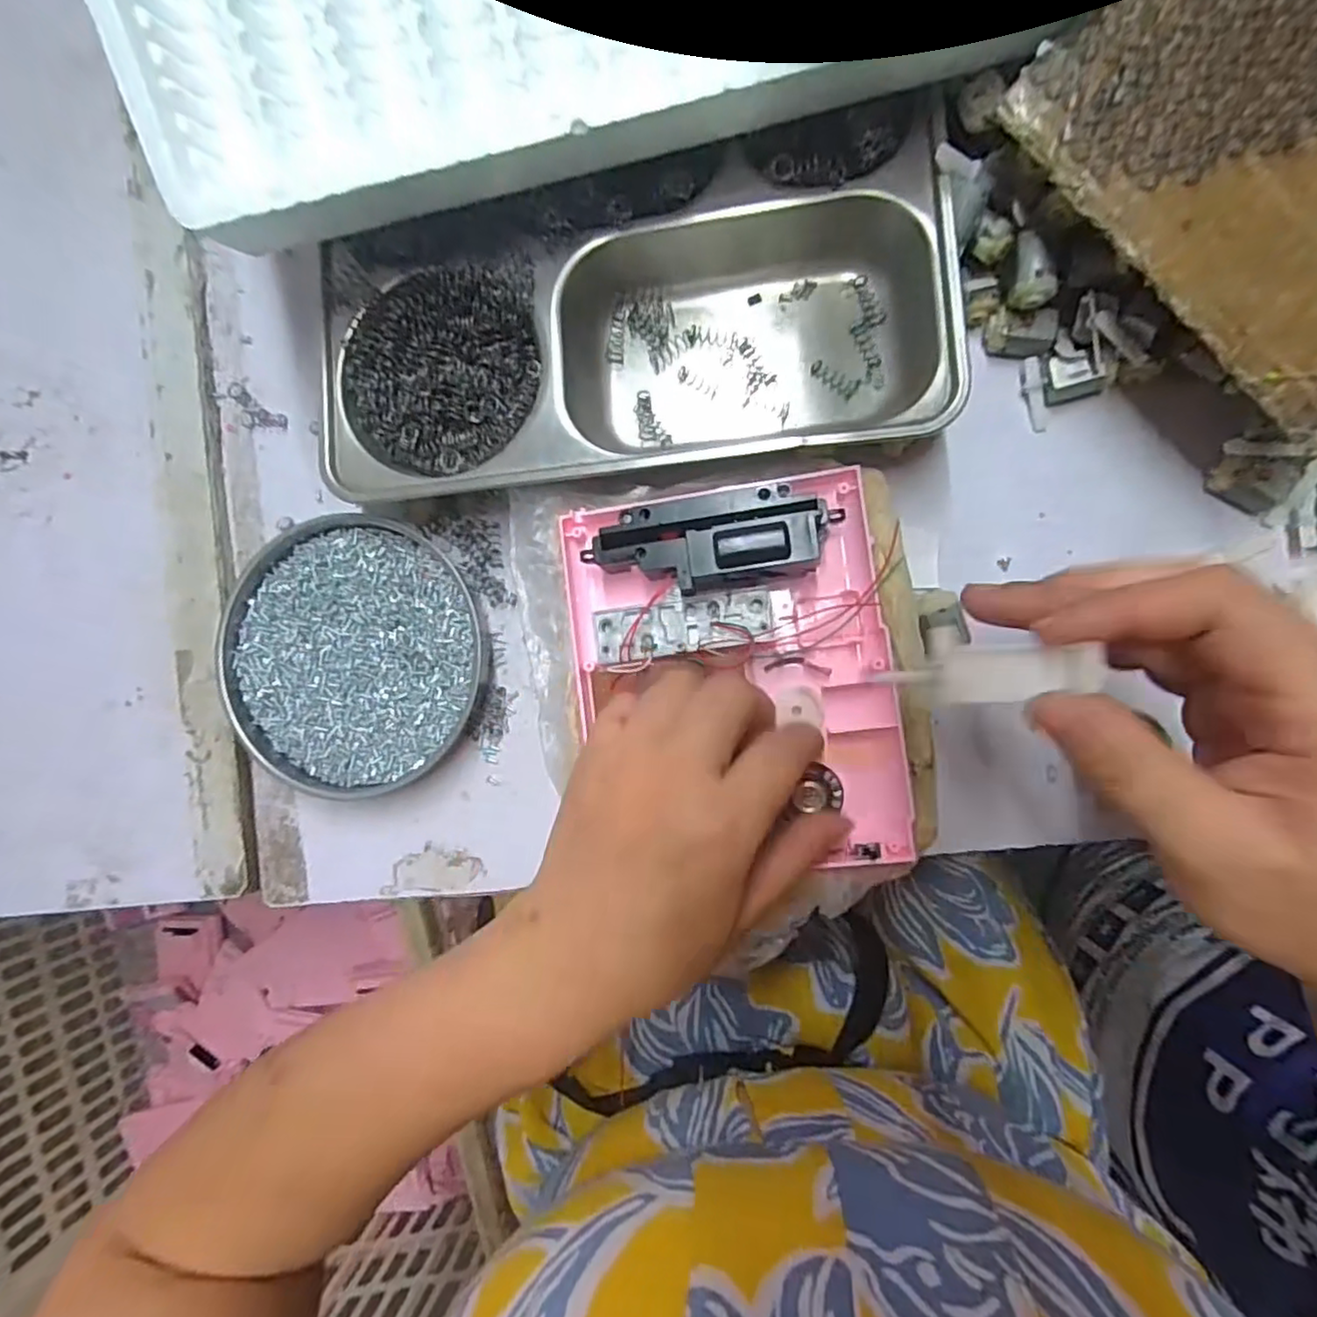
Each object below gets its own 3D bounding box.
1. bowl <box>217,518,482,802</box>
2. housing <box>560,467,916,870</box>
[{"bbox_3d":[-0.153,-0.001,0.328,0.126,0.020,0.136,0,91,8],"label":"bowl"},{"bbox_3d":[0.031,0.008,0.275,0.132,0.032,0.156,-7,90,9],"label":"housing"}]

